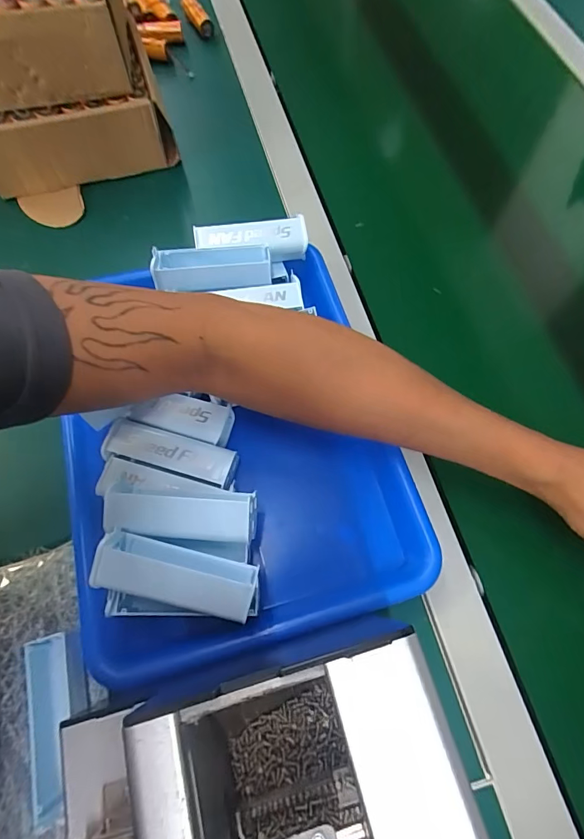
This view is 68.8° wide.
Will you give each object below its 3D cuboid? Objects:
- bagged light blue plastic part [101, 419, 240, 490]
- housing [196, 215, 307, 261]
[{"bbox_3d":[-0.095,0.028,0.337,0.102,0.018,0.033,12,68,4],"label":"bagged light blue plastic part"},{"bbox_3d":[-0.037,-0.163,0.395,0.102,0.026,0.031,-9,68,-4],"label":"housing"}]

